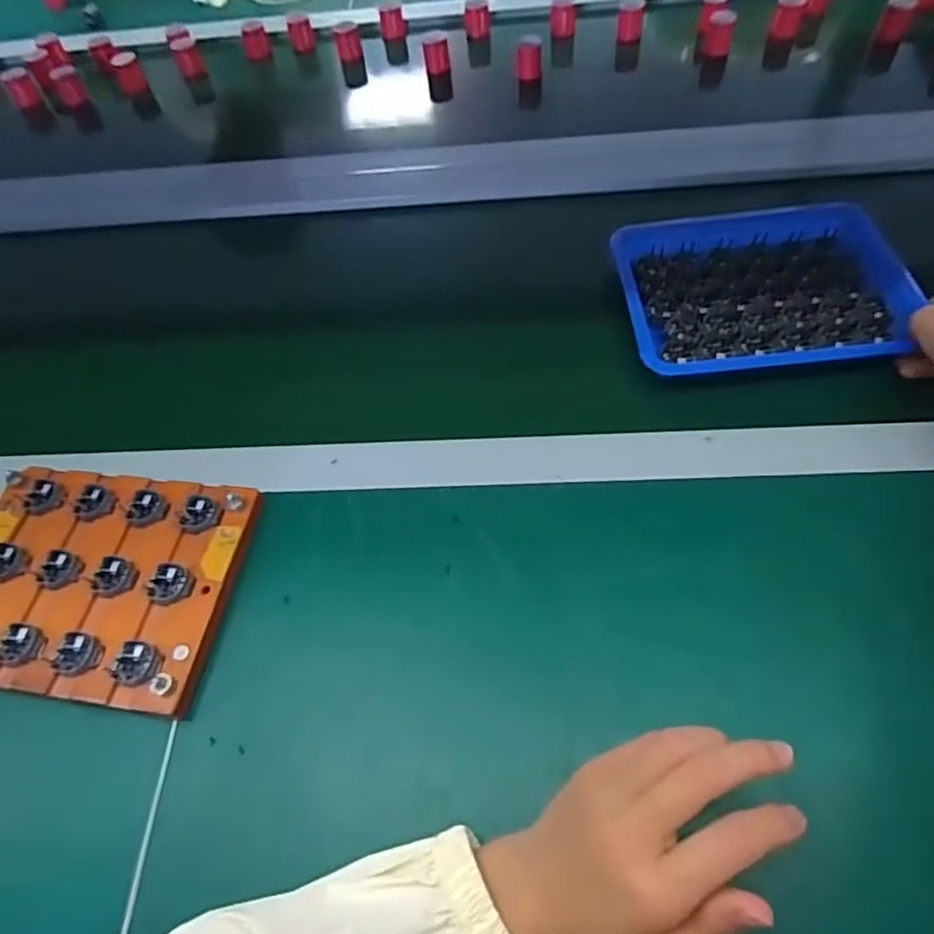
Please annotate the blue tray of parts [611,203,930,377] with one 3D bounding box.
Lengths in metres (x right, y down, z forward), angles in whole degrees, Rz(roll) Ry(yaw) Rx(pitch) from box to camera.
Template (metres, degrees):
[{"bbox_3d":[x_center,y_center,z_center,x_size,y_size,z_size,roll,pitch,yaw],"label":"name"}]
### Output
[{"bbox_3d":[0.236,-0.148,0.522,0.214,0.025,0.173,-1,60,1],"label":"blue tray of parts"}]

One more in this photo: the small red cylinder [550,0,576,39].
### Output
[{"bbox_3d":[0.121,-0.567,0.816,0.032,0.039,0.024,2,56,8],"label":"small red cylinder"}]

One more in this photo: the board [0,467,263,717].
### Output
[{"bbox_3d":[-0.243,0.069,0.417,0.183,0.017,0.147,5,57,10],"label":"board"}]

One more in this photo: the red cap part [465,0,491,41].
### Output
[{"bbox_3d":[0.013,-0.575,0.828,0.031,0.040,0.031,-2,56,5],"label":"red cap part"}]

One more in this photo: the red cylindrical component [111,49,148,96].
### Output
[{"bbox_3d":[-0.436,-0.509,0.836,0.032,0.045,0.030,-1,60,1],"label":"red cylindrical component"}]

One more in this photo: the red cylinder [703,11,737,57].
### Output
[{"bbox_3d":[0.294,-0.504,0.753,0.032,0.043,0.024,9,57,12],"label":"red cylinder"}]

